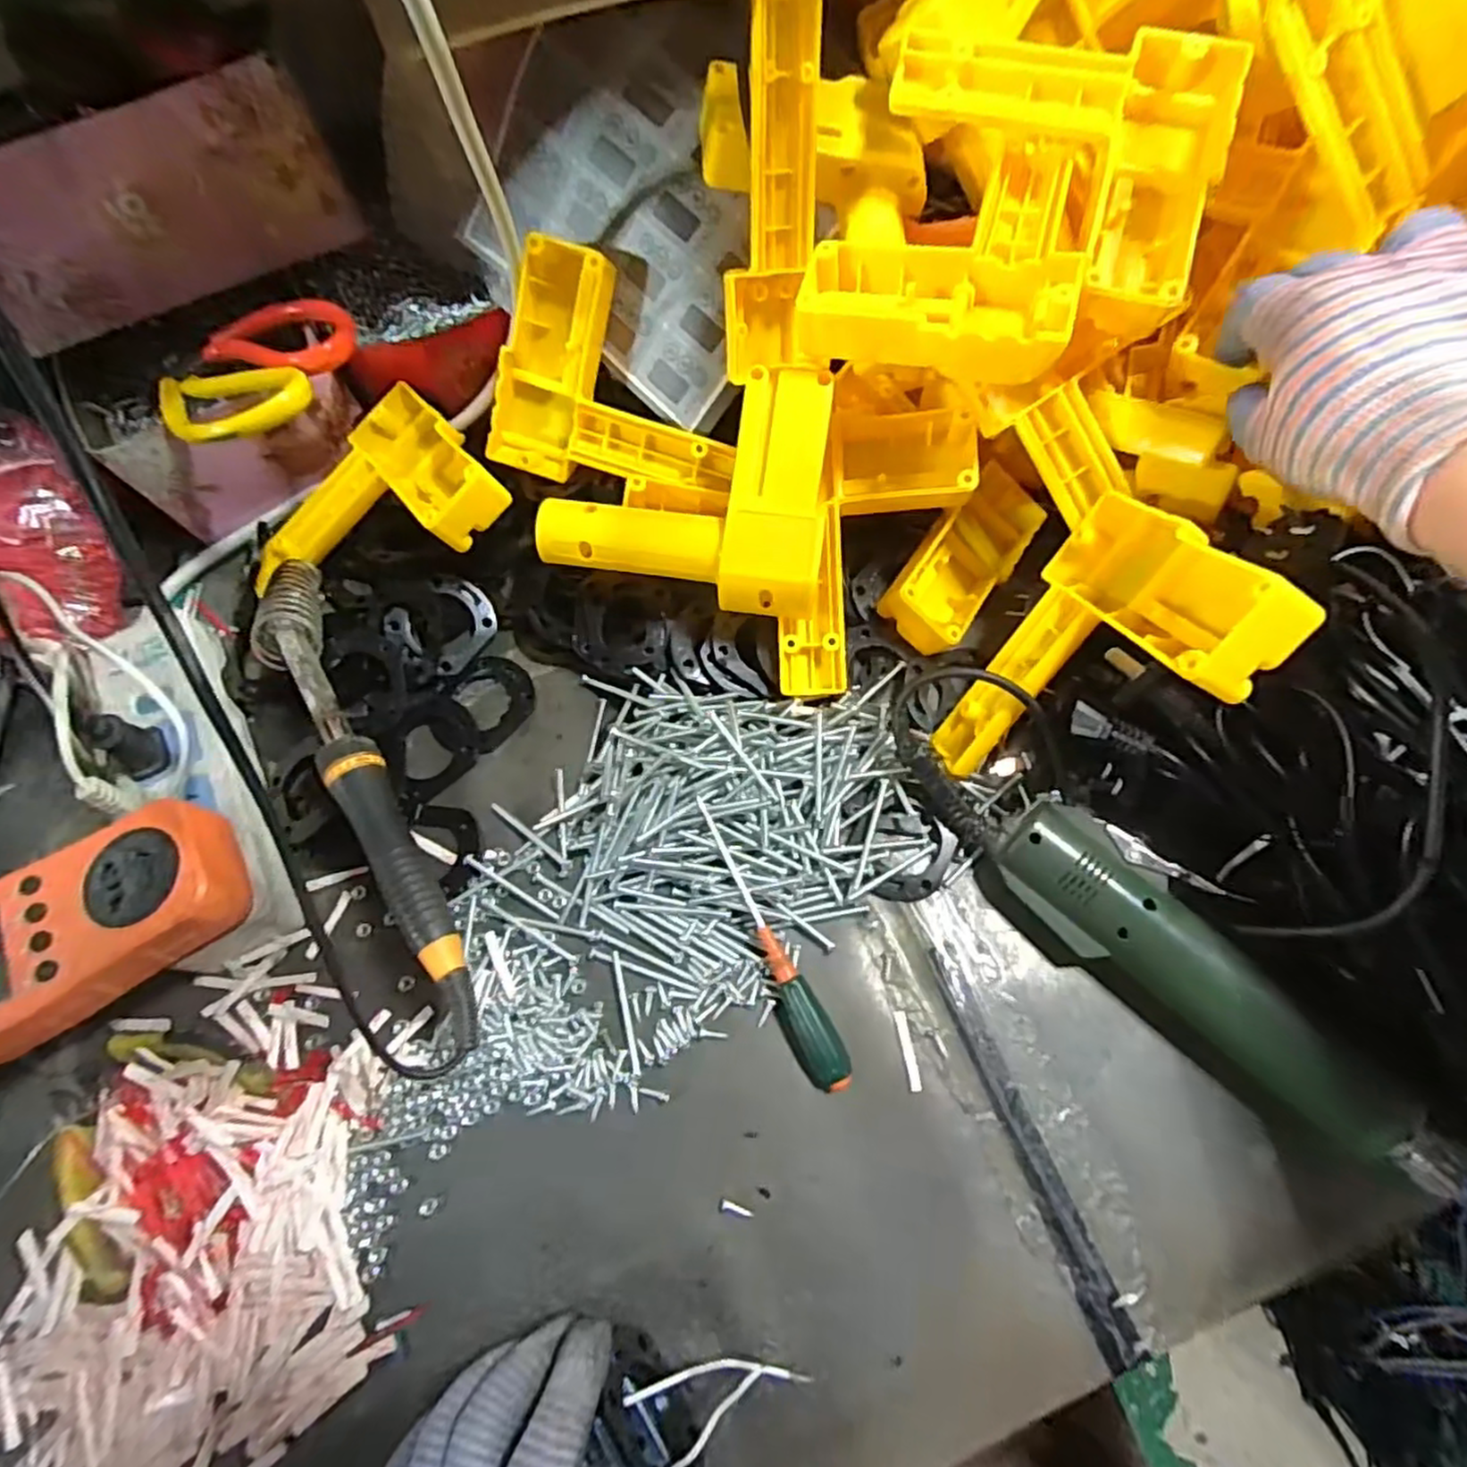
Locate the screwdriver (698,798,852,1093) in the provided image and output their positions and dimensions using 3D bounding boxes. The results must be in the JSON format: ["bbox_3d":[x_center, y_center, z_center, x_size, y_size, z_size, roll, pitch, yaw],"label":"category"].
[{"bbox_3d":[0.015,0.100,0.337,0.020,0.019,0.140,-27,69,-8],"label":"screwdriver"}]

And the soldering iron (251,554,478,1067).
[{"bbox_3d":[-0.175,0.013,0.325,0.028,0.036,0.286,-30,70,-9],"label":"soldering iron"}]

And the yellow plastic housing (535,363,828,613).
[{"bbox_3d":[-0.024,-0.123,0.368,0.145,0.047,0.112,5,91,11],"label":"yellow plastic housing"}]

